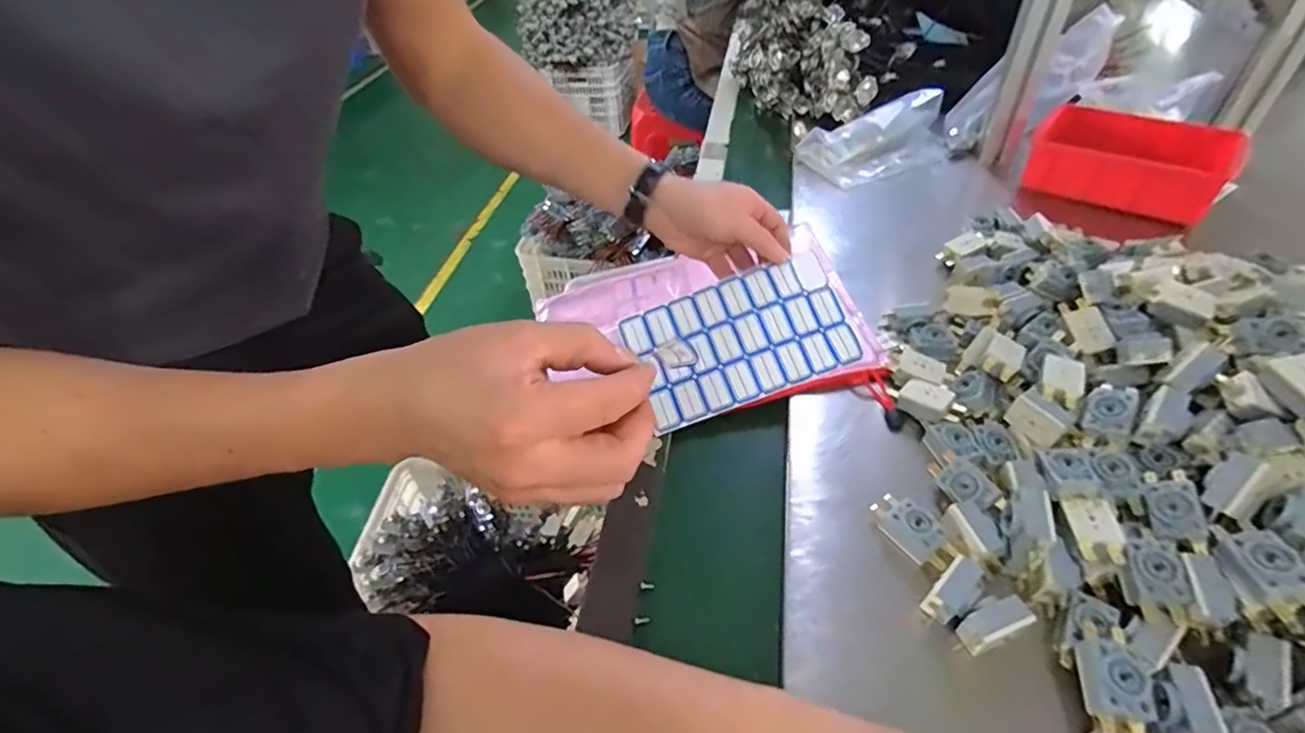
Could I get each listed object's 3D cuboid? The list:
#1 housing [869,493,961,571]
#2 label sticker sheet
[{"bbox_3d":[0.181,0.114,0.405,0.024,0.022,0.055,-32,50,-25],"label":"housing"},{"bbox_3d":[0.081,-0.025,0.538,0.194,0.008,0.115,-21,73,-1],"label":"label sticker sheet"}]

